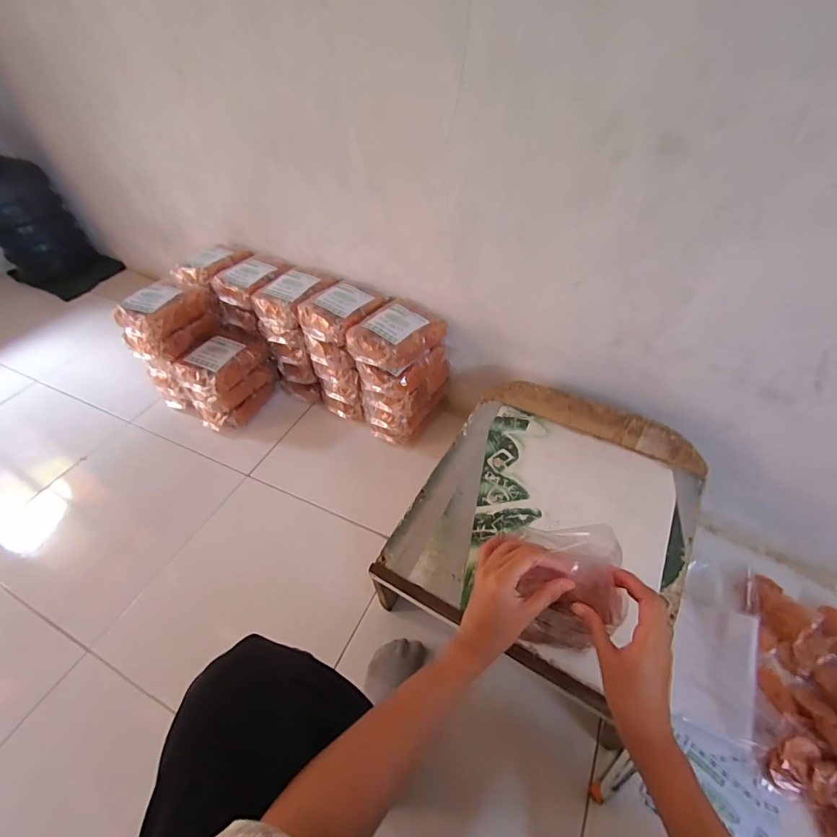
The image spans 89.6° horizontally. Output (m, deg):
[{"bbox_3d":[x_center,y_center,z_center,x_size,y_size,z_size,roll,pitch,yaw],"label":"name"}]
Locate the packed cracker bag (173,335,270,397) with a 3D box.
[{"bbox_3d":[-0.467,-0.139,1.005,0.129,0.063,0.189,18,51,19],"label":"packed cracker bag"}]

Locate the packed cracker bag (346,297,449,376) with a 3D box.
[{"bbox_3d":[-0.045,-0.172,0.858,0.129,0.060,0.186,31,56,27],"label":"packed cracker bag"}]

